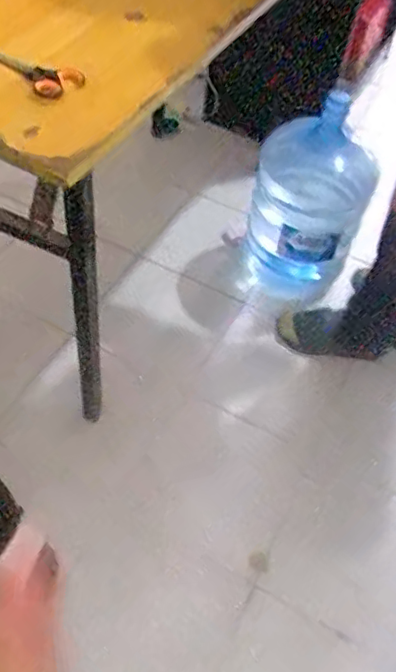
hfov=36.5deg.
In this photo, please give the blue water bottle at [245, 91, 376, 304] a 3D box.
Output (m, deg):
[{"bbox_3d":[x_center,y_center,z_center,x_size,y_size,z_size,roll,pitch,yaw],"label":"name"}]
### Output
[{"bbox_3d":[0.253,-0.322,1.396,0.263,0.418,0.277,16,53,7],"label":"blue water bottle"}]

